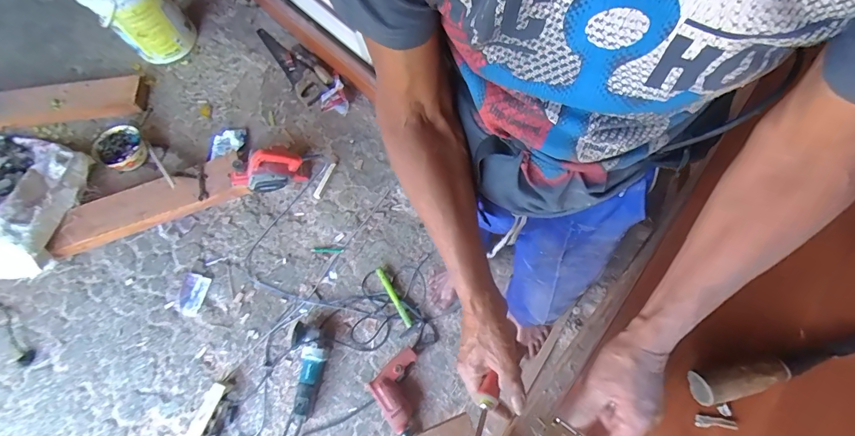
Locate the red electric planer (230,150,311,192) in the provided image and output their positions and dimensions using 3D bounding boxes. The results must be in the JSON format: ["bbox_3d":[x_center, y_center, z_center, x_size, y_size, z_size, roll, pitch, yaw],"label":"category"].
[{"bbox_3d":[-0.571,-0.171,1.402,0.247,0.172,0.117,-14,68,-4],"label":"red electric planer"}]

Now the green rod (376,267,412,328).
[{"bbox_3d":[-0.110,0.256,1.284,0.024,0.021,0.219,-30,70,-9],"label":"green rod"}]

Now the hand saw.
[{"bbox_3d":[-0.606,-0.694,1.732,0.115,0.025,0.533,-34,70,-11],"label":"hand saw"}]

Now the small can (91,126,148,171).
[{"bbox_3d":[-1.208,-0.281,1.549,0.204,0.094,0.176,31,72,14],"label":"small can"}]

